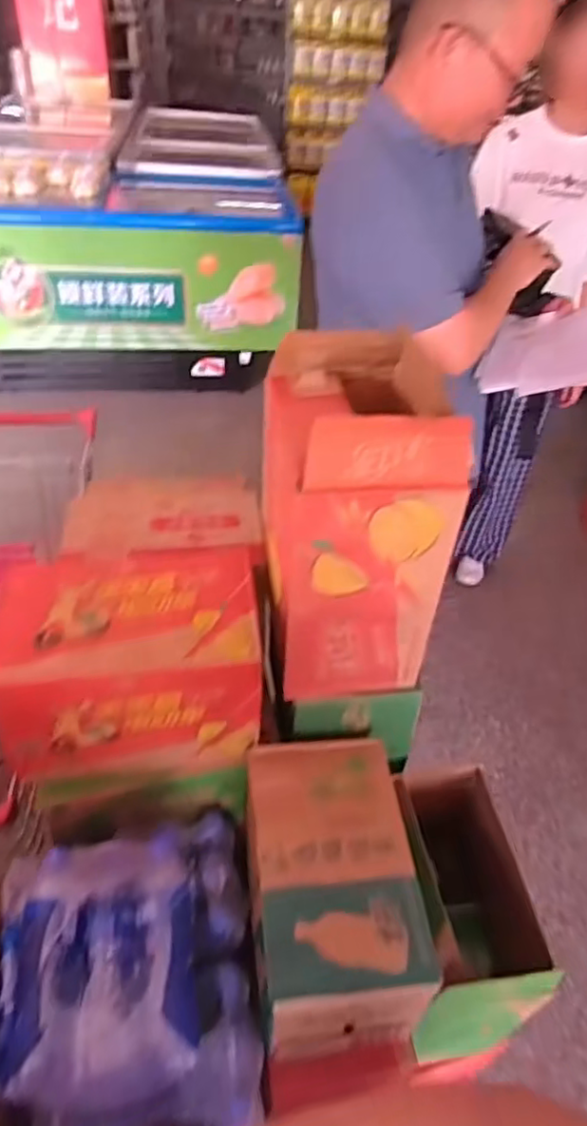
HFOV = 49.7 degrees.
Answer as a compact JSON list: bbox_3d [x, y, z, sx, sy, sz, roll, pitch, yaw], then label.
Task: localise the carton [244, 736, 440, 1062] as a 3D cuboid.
[{"bbox_3d":[0.042,0.423,0.828,0.196,0.188,0.306,-2,43,-8],"label":"carton"}]

